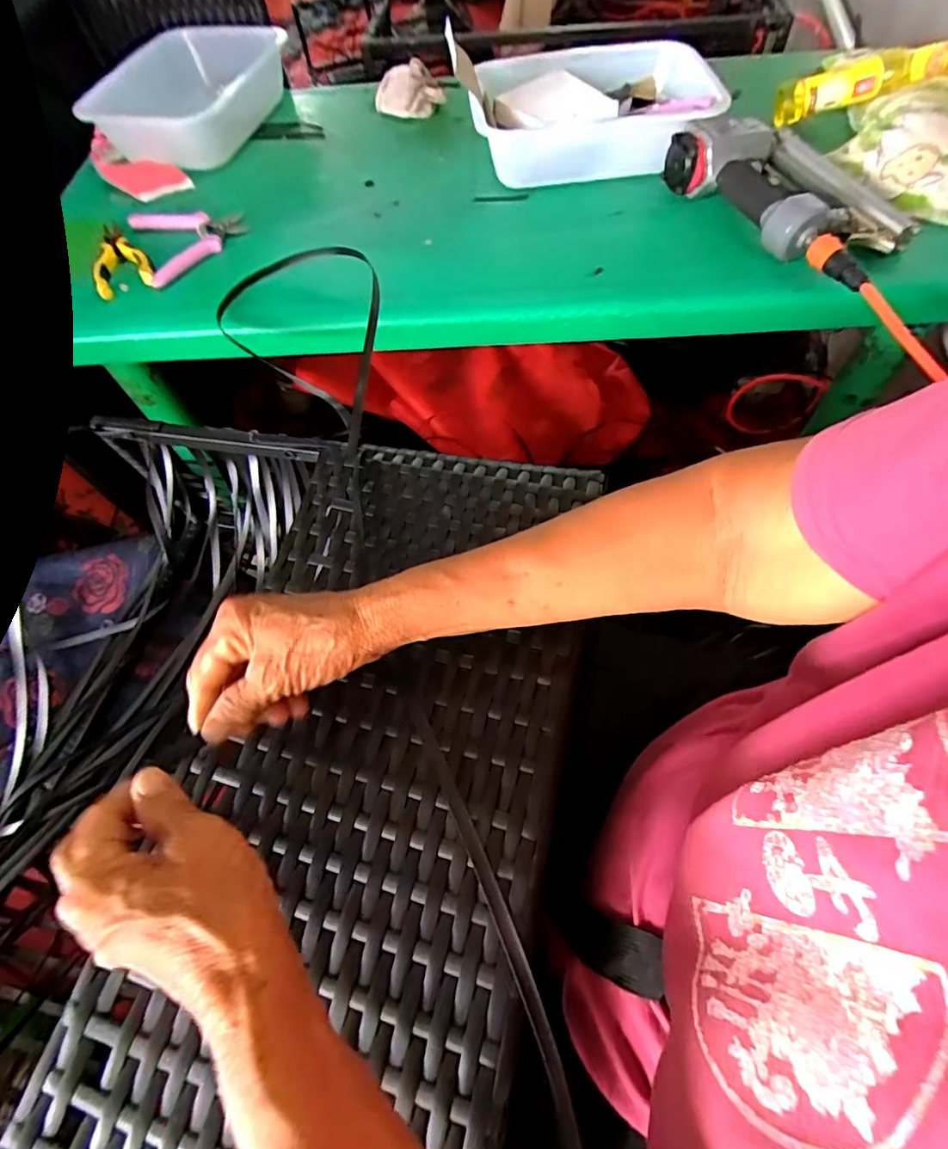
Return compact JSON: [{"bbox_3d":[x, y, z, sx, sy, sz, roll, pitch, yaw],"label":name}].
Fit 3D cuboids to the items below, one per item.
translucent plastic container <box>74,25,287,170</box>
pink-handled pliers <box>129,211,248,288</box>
[{"bbox_3d":[-0.412,-0.695,0.748,0.212,0.072,0.239,9,63,9],"label":"translucent plastic container"},{"bbox_3d":[-0.344,-0.417,0.628,0.122,0.010,0.147,-26,64,-10],"label":"pink-handled pliers"}]

